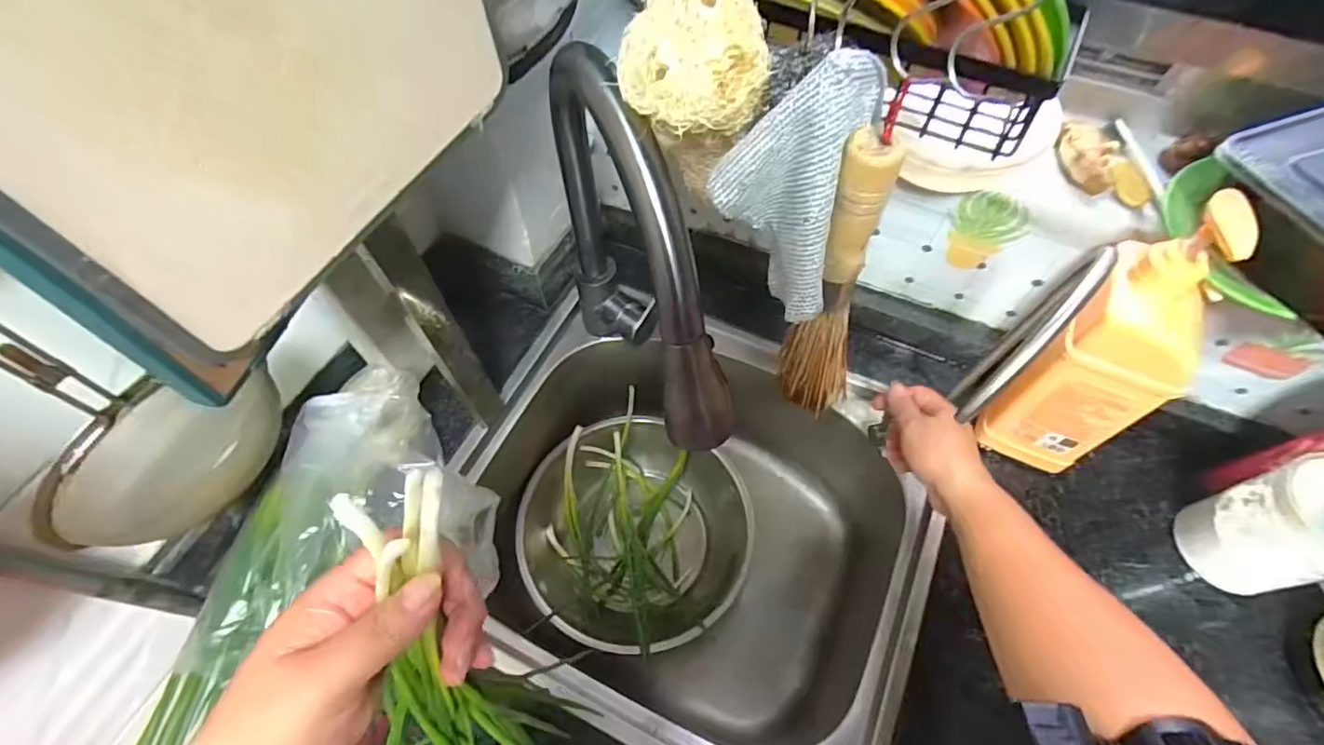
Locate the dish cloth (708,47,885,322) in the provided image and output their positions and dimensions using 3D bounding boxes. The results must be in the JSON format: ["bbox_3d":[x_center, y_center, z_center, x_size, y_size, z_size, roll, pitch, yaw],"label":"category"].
[{"bbox_3d":[0.065,-0.098,0.312,0.071,0.135,0.022,15,40,12],"label":"dish cloth"}]

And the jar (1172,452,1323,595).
[{"bbox_3d":[0.508,0.130,0.477,0.090,0.125,0.080,-12,60,-6],"label":"jar"}]

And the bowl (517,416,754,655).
[{"bbox_3d":[-0.032,0.198,0.700,0.261,0.084,0.240,0,60,1],"label":"bowl"}]

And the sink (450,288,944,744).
[{"bbox_3d":[0.028,0.165,0.645,0.441,0.210,0.413,22,63,13],"label":"sink"}]

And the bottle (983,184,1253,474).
[{"bbox_3d":[0.350,-0.003,0.460,0.090,0.289,0.055,29,64,17],"label":"bottle"}]

